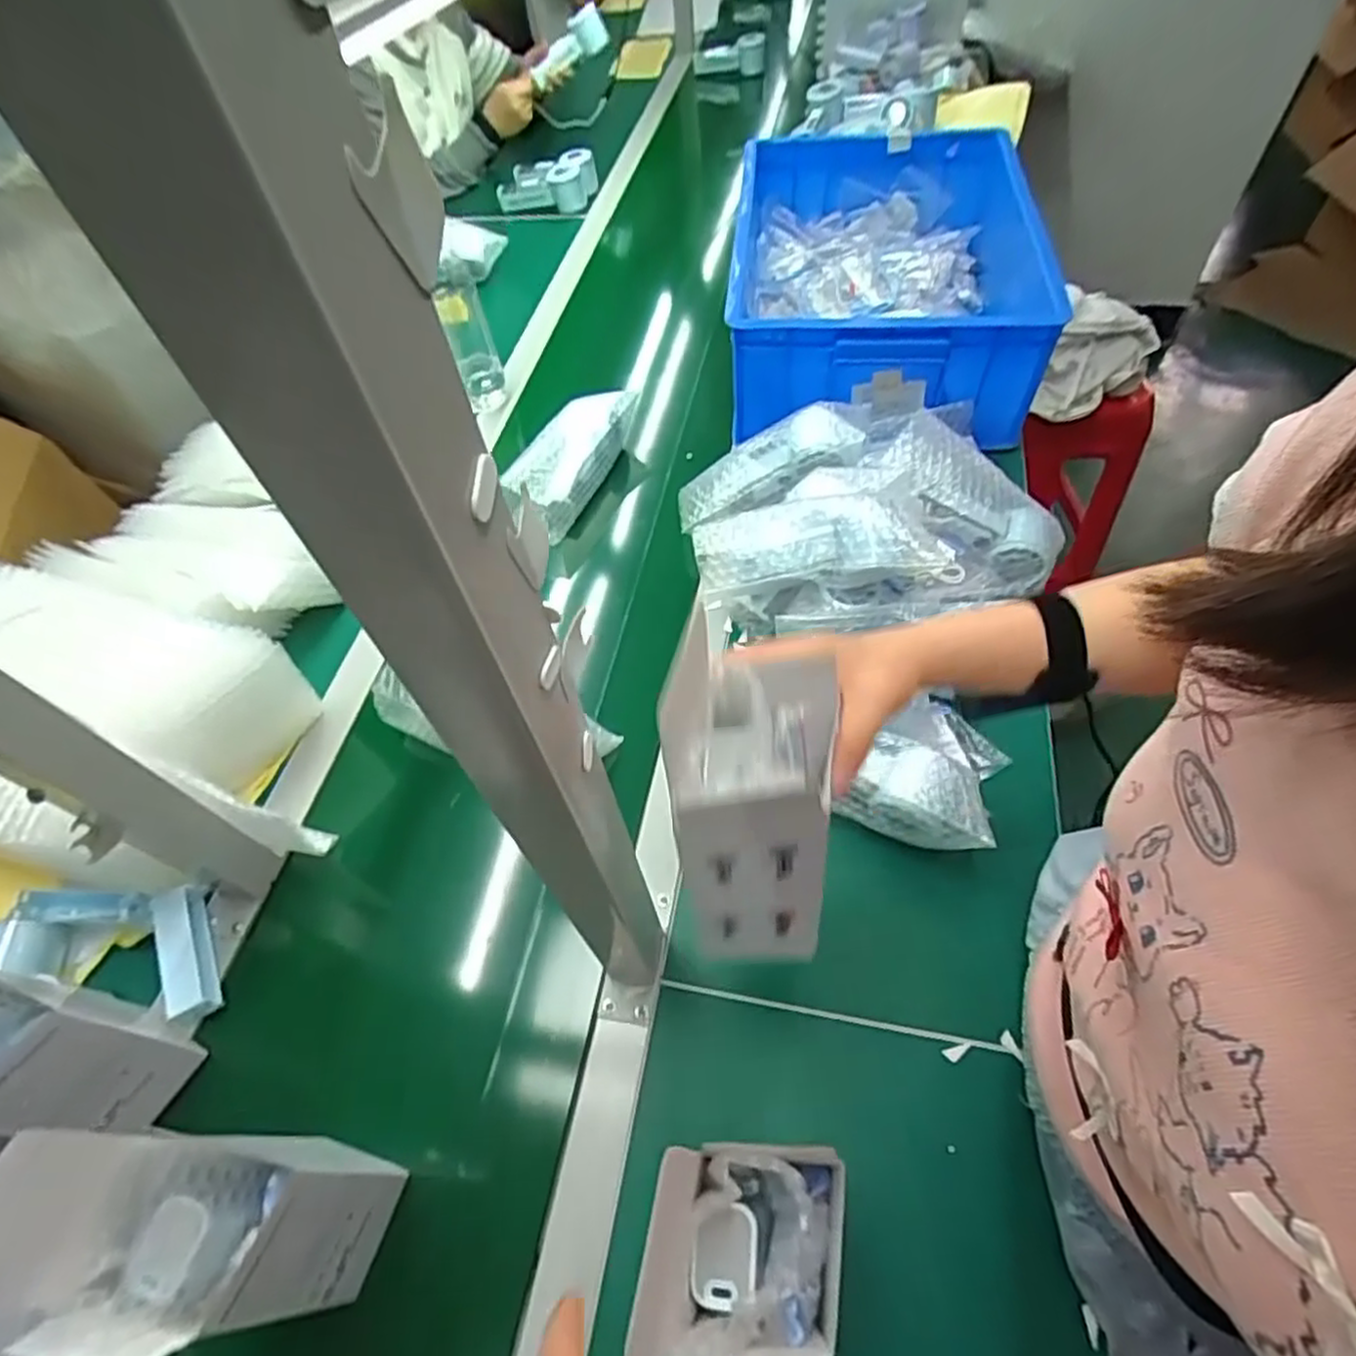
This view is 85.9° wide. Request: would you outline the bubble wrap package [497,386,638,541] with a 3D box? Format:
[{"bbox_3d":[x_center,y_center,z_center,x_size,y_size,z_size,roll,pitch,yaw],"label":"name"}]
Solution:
[{"bbox_3d":[-0.122,-0.262,0.855,0.063,0.073,0.201,21,59,18],"label":"bubble wrap package"}]

